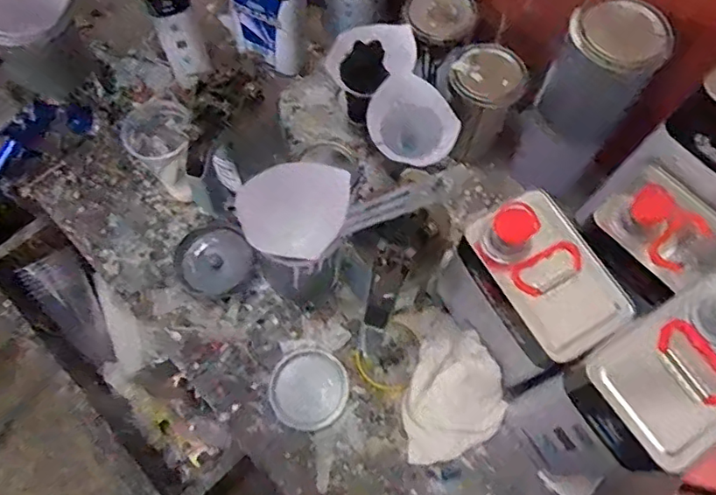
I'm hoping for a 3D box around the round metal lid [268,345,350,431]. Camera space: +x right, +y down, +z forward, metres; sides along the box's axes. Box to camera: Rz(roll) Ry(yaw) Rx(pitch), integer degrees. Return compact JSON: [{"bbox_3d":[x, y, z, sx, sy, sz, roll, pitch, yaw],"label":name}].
[{"bbox_3d":[-0.060,0.174,0.674,0.094,0.013,0.093,0,67,-1],"label":"round metal lid"}]

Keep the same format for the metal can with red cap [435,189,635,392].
[{"bbox_3d":[0.183,0.051,0.616,0.104,0.210,0.160,-34,71,-14],"label":"metal can with red cap"}]

